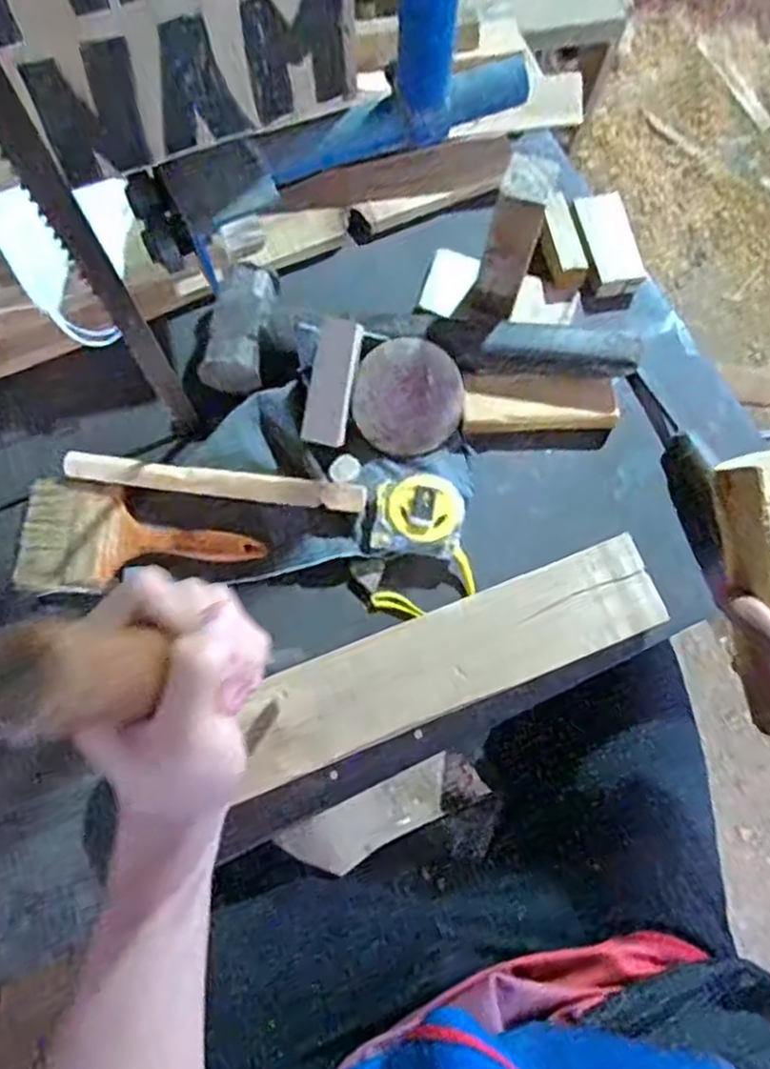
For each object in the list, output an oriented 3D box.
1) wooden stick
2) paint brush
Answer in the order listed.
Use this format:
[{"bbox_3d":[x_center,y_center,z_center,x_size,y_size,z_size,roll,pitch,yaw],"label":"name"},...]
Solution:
[{"bbox_3d":[-0.134,-0.041,0.563,0.236,0.022,0.021,6,73,2],"label":"wooden stick"},{"bbox_3d":[-0.192,0.009,0.558,0.182,0.017,0.085,7,72,1],"label":"paint brush"}]

